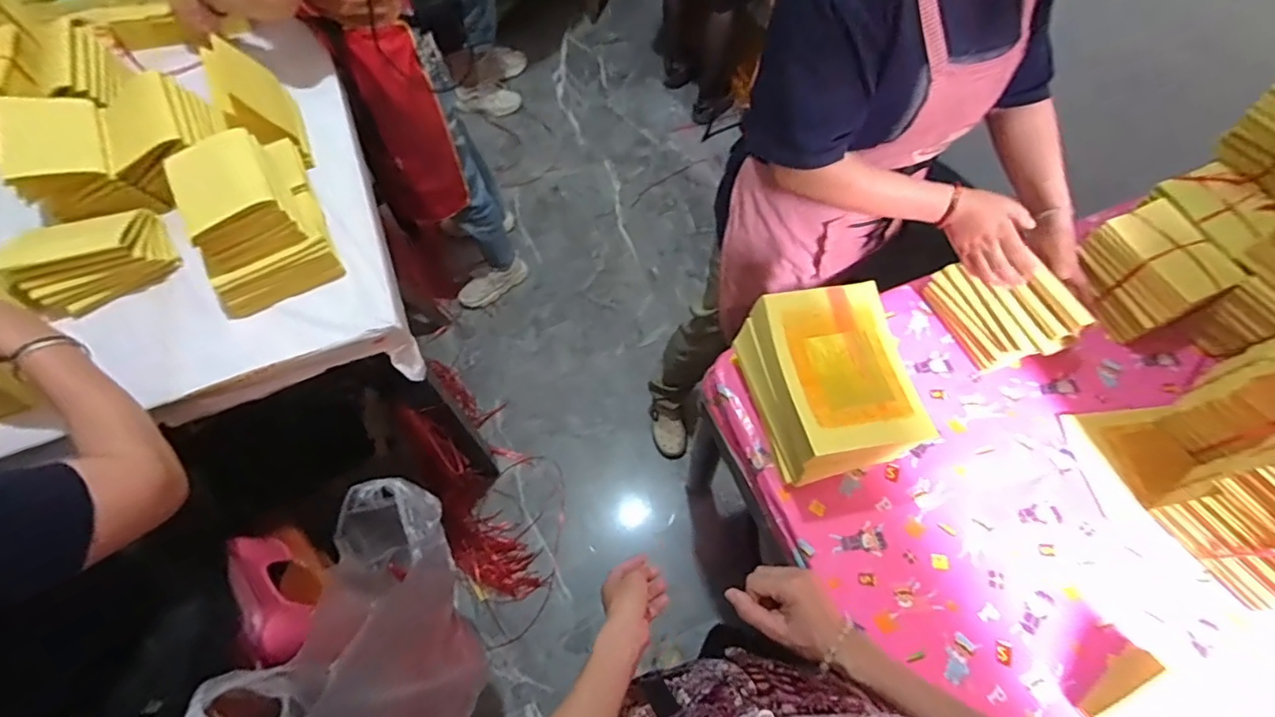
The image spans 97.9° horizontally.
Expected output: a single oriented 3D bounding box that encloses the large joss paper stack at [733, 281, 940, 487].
[{"bbox_3d":[0.268,0.031,0.776,0.178,0.128,0.231,-15,65,-7],"label":"large joss paper stack"}]

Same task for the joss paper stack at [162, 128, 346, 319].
[{"bbox_3d":[-0.572,-0.214,0.828,0.165,0.163,0.223,-24,66,-11],"label":"joss paper stack"}]

